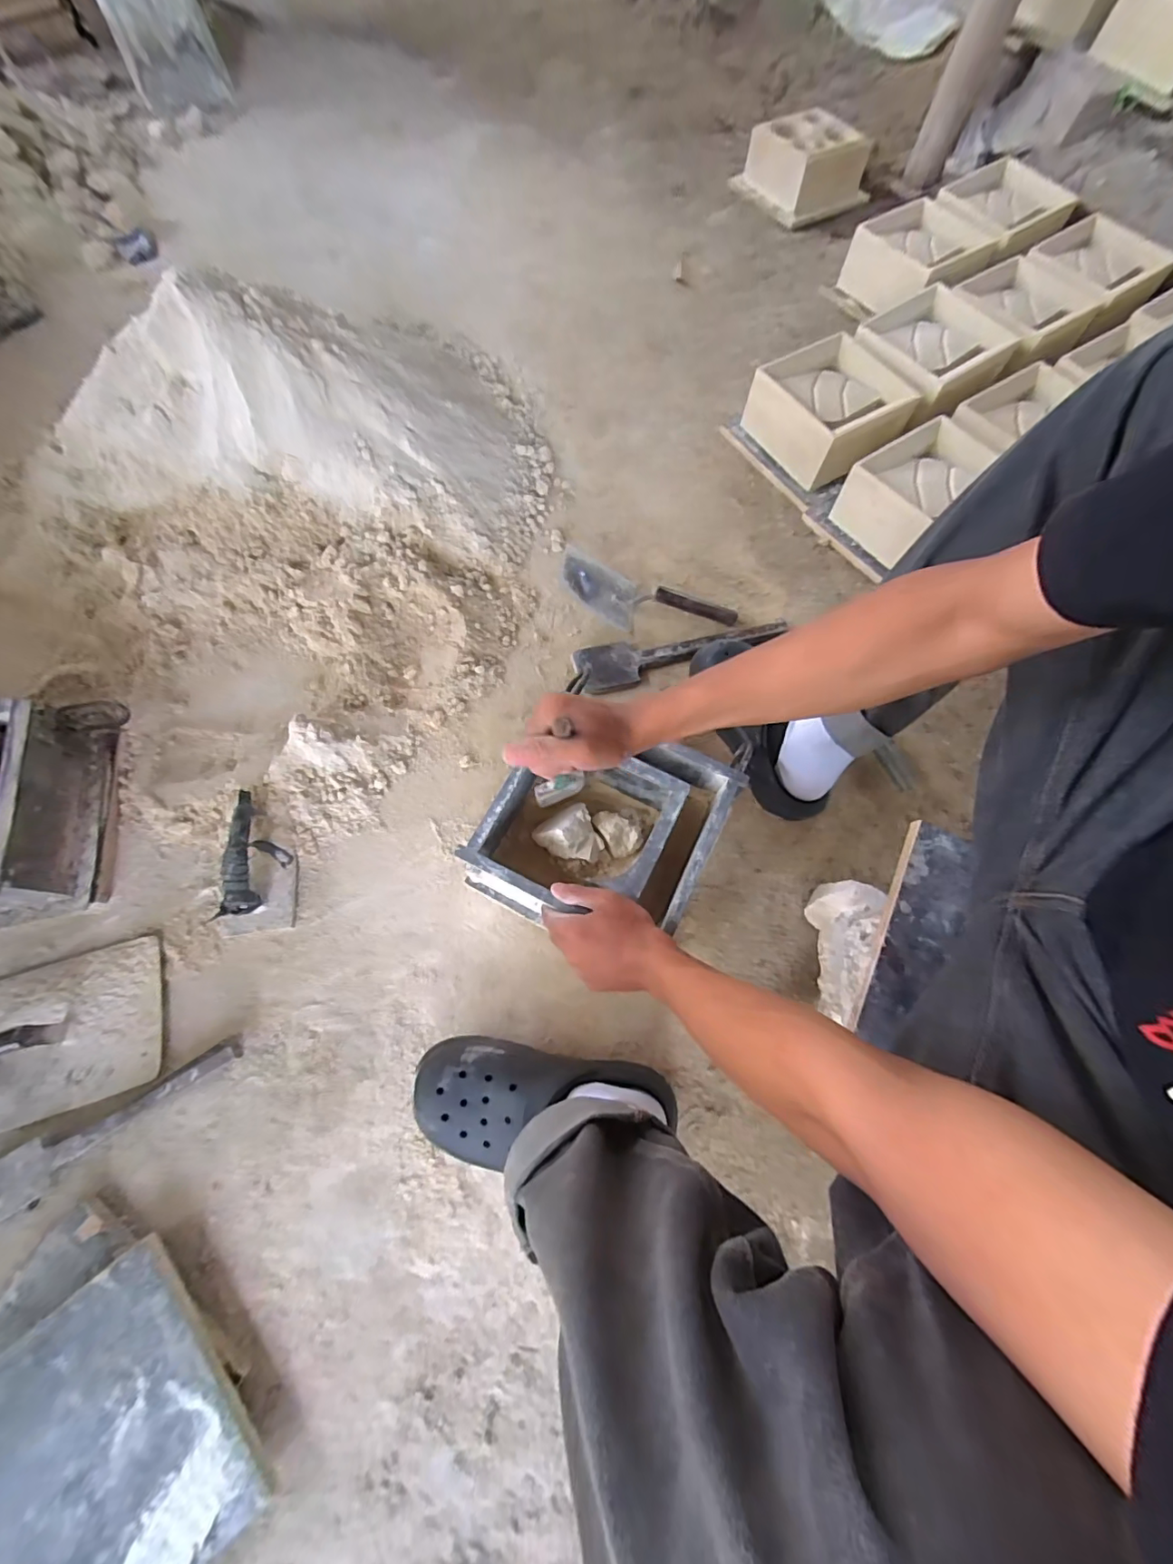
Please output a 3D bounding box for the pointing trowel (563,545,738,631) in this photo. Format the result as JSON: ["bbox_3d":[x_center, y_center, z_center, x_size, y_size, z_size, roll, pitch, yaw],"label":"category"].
[{"bbox_3d":[0.098,-0.286,0.823,0.276,0.069,0.105,11,71,3],"label":"pointing trowel"}]

